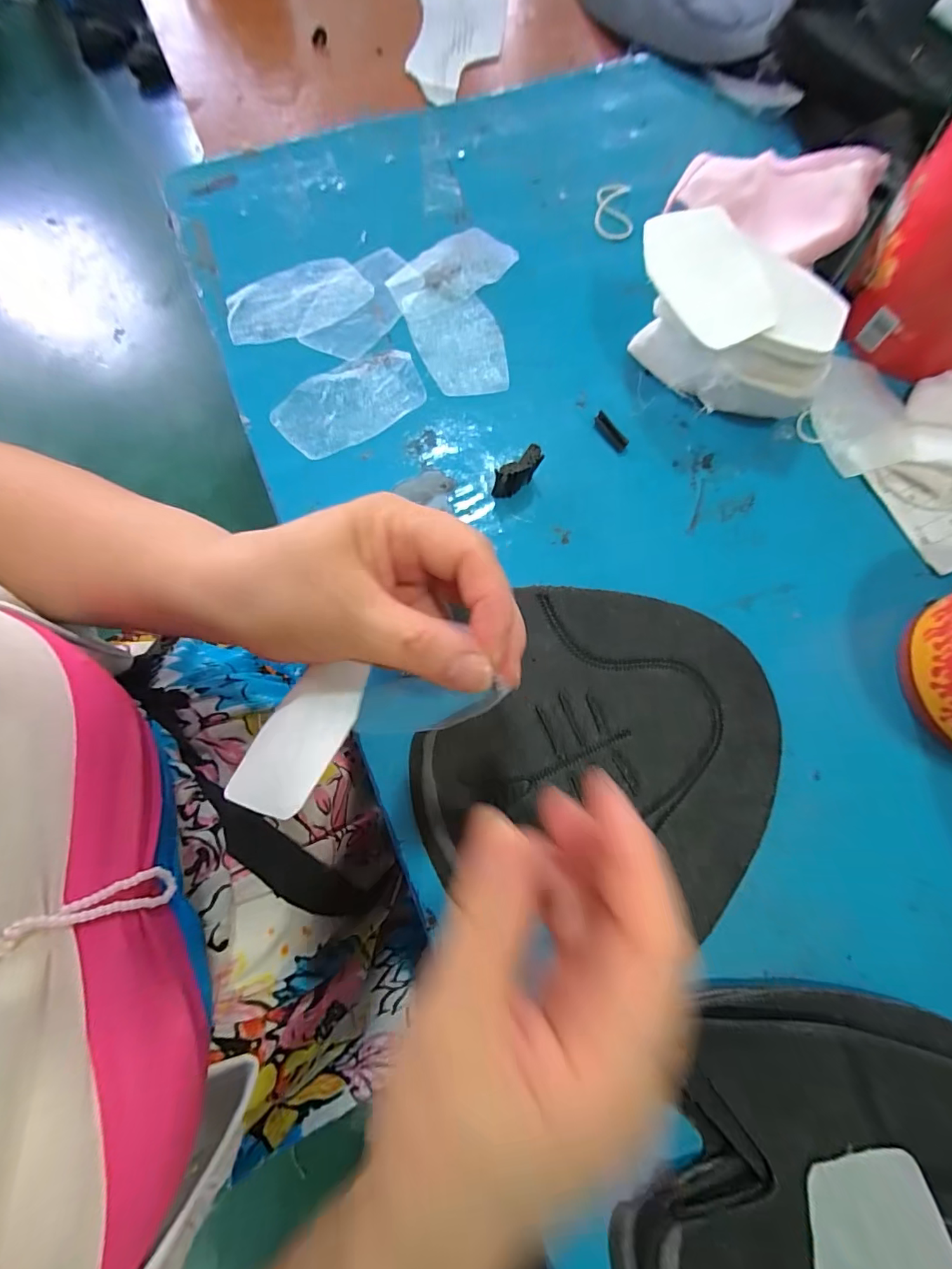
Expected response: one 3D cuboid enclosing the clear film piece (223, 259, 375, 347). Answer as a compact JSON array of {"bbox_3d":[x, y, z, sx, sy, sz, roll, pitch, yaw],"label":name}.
[{"bbox_3d":[-0.118,-0.220,0.318,0.093,0.005,0.054,-28,77,-8],"label":"clear film piece"}]

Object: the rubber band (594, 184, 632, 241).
[{"bbox_3d":[0.097,-0.300,0.342,0.026,0.010,0.046,5,75,0],"label":"rubber band"}]

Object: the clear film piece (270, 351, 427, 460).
[{"bbox_3d":[-0.077,-0.143,0.297,0.090,0.004,0.053,-32,78,-9],"label":"clear film piece"}]

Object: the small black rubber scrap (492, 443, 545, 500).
[{"bbox_3d":[0.024,-0.092,0.275,0.030,0.024,0.009,-37,78,-10],"label":"small black rubber scrap"}]

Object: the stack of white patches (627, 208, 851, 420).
[{"bbox_3d":[0.140,-0.175,0.280,0.127,0.062,0.073,39,77,9],"label":"stack of white patches"}]

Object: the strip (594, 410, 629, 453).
[{"bbox_3d":[0.082,-0.124,0.293,0.006,0.009,0.026,-39,79,-11],"label":"strip"}]

